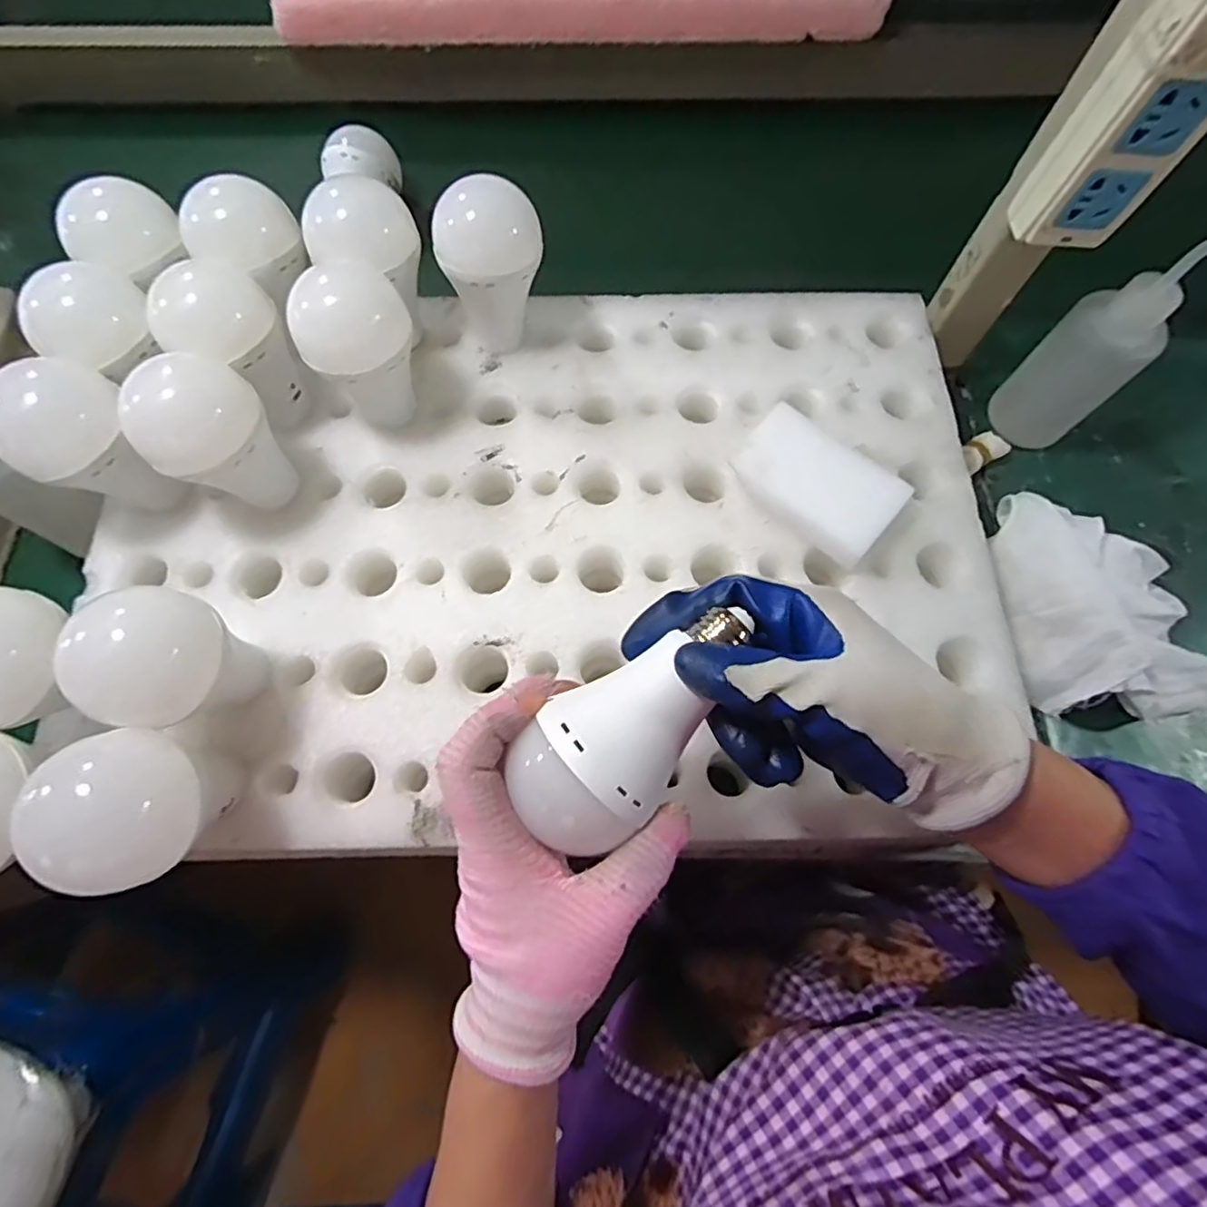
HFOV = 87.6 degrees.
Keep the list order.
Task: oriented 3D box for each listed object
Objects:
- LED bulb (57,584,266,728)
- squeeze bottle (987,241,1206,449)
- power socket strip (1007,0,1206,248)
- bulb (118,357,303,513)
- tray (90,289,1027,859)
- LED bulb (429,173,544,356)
[{"bbox_3d":[-0.214,0.032,0.316,0.058,0.087,0.062,0,70,0],"label":"LED bulb"},{"bbox_3d":[0.348,-0.178,0.433,0.070,0.163,0.066,-41,75,-14],"label":"squeeze bottle"},{"bbox_3d":[0.268,-0.243,0.308,0.053,0.126,0.031,0,70,0],"label":"power socket strip"},{"bbox_3d":[-0.219,-0.093,0.359,0.061,0.084,0.058,0,70,0],"label":"bulb"},{"bbox_3d":[-0.022,-0.048,0.385,0.511,0.028,0.366,-1,70,-1],"label":"tray"},{"bbox_3d":[-0.068,-0.208,0.404,0.064,0.085,0.068,-18,71,-7],"label":"LED bulb"}]

